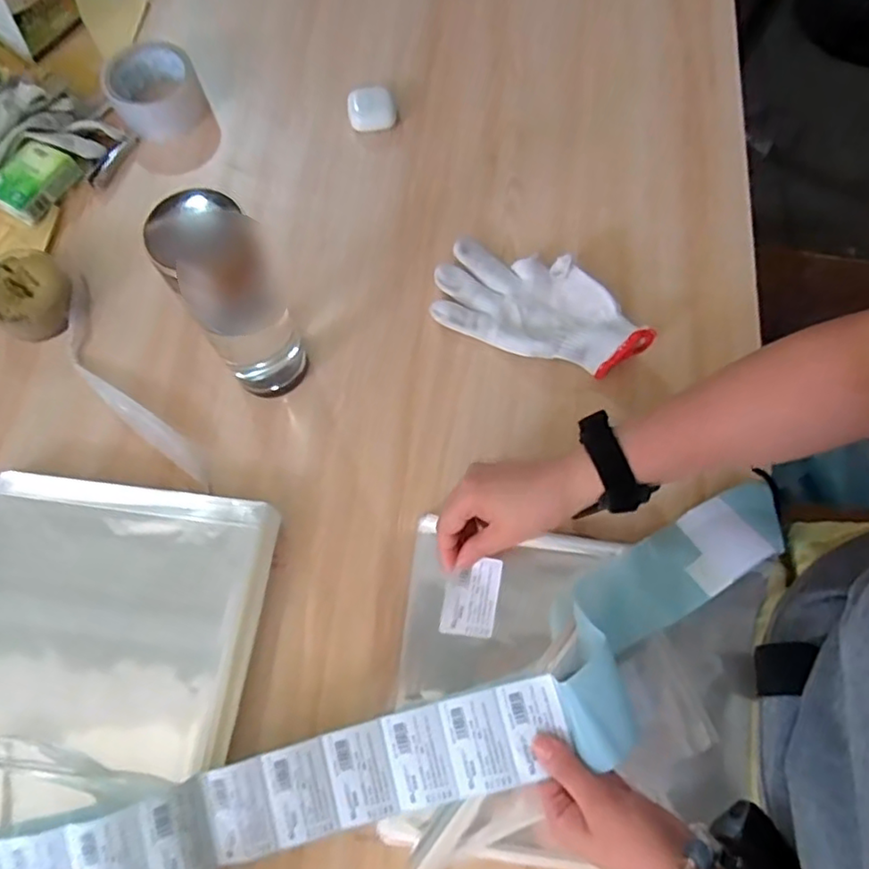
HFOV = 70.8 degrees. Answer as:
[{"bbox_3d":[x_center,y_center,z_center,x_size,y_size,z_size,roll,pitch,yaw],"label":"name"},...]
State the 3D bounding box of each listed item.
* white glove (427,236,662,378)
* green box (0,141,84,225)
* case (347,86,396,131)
[{"bbox_3d":[0.093,-0.113,0.543,0.188,0.037,0.089,26,71,8],"label":"white glove"},{"bbox_3d":[-0.393,-0.249,0.600,0.060,0.024,0.073,29,72,9],"label":"green box"},{"bbox_3d":[-0.065,-0.338,0.636,0.048,0.021,0.048,-5,70,-4],"label":"case"}]

